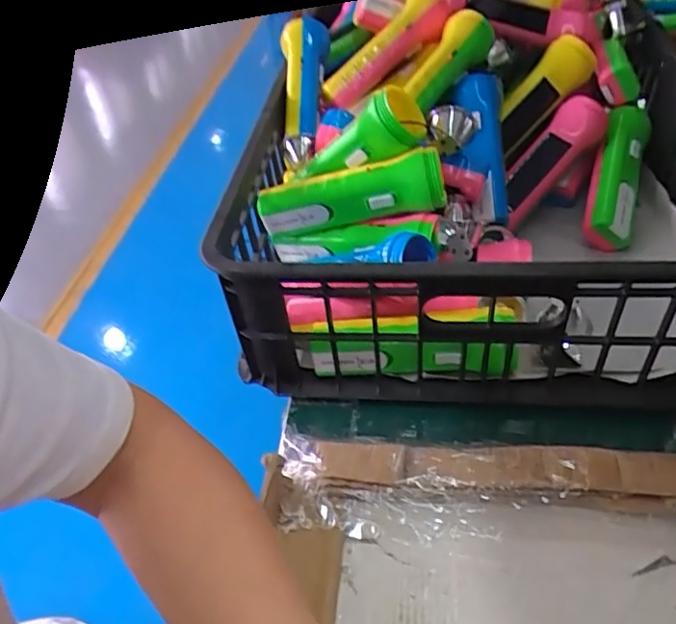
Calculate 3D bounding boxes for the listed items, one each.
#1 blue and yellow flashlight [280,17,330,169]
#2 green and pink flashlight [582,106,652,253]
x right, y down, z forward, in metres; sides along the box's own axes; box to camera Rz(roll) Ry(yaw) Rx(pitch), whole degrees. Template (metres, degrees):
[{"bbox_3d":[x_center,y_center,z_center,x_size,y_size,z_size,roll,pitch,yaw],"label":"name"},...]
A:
[{"bbox_3d":[-0.036,-0.231,0.584,0.047,0.038,0.195,-1,66,5],"label":"blue and yellow flashlight"},{"bbox_3d":[0.272,-0.133,0.562,0.045,0.030,0.171,18,64,13],"label":"green and pink flashlight"}]

